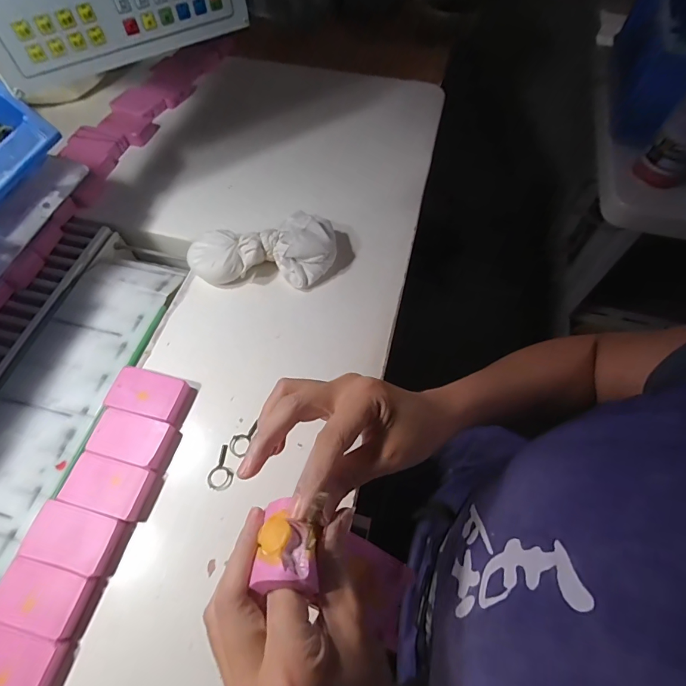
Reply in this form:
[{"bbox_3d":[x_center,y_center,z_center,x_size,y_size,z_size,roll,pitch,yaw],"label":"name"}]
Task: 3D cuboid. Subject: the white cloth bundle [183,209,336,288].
[{"bbox_3d":[-0.096,-0.116,0.487,0.174,0.048,0.094,-4,60,1],"label":"white cloth bundle"}]

